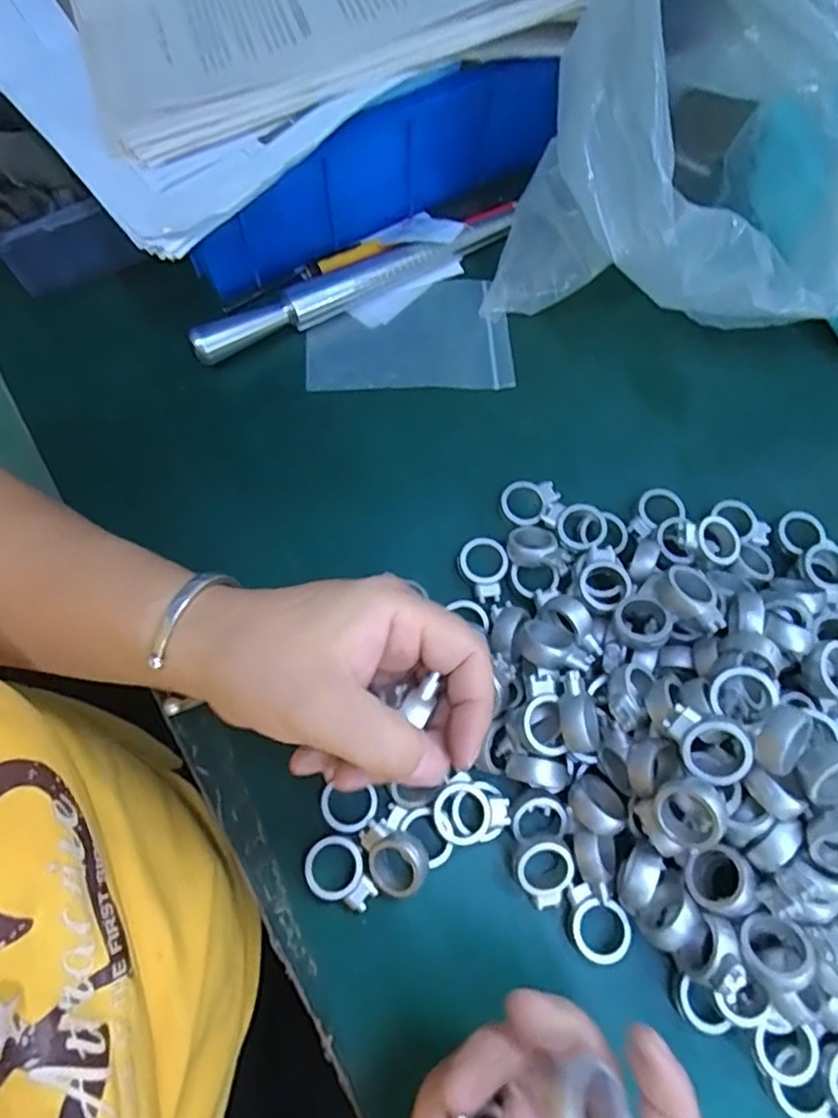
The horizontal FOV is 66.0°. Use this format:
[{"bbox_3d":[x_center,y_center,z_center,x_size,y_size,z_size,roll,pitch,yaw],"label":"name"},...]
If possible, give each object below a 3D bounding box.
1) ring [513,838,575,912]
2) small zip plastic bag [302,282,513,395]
[{"bbox_3d":[0.057,0.140,0.290,0.025,0.020,0.028,-35,74,-12],"label":"ring"},{"bbox_3d":[-0.006,-0.135,0.393,0.121,0.005,0.075,-2,71,-1],"label":"small zip plastic bag"}]

